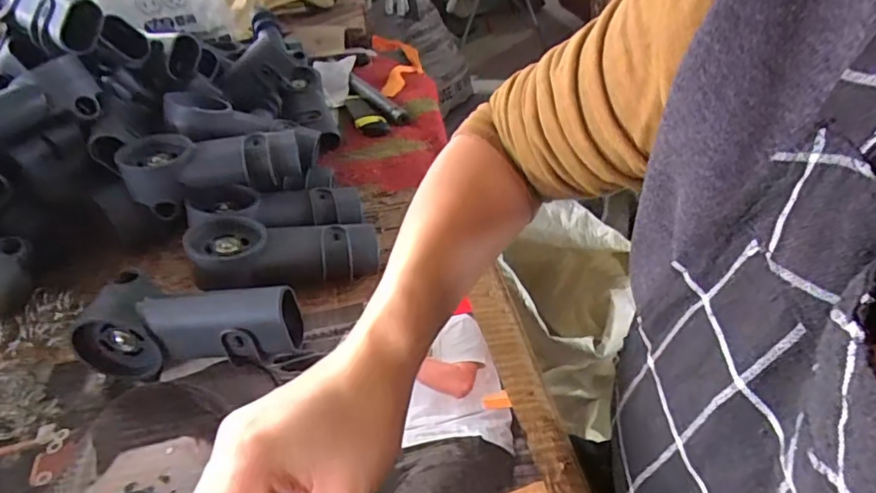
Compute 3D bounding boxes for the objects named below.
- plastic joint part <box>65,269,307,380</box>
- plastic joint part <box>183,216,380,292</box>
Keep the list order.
[{"bbox_3d":[-0.184,0.060,0.417,0.166,0.068,0.051,-2,37,2],"label":"plastic joint part"},{"bbox_3d":[-0.134,0.005,0.492,0.162,0.043,0.064,-1,35,-17],"label":"plastic joint part"}]

